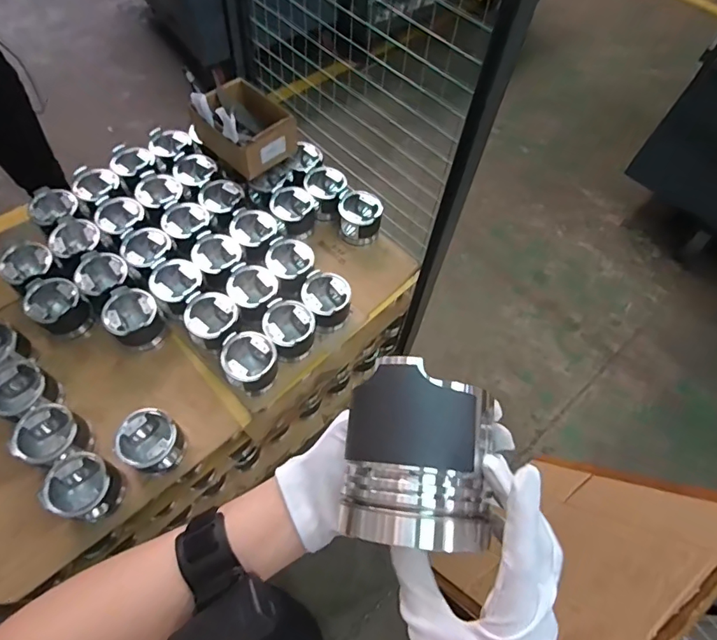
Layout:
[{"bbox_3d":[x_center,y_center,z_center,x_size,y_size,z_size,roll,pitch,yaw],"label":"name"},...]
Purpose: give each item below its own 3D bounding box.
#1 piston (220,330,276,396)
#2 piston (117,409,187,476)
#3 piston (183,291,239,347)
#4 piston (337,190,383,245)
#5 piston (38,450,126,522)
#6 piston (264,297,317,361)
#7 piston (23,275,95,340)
[{"bbox_3d":[-0.208,0.082,0.921,0.097,0.105,0.099,2,60,-3],"label":"piston"},{"bbox_3d":[-0.357,0.217,0.841,0.089,0.102,0.096,2,60,-3],"label":"piston"},{"bbox_3d":[-0.290,0.003,0.948,0.096,0.074,0.092,2,60,-3],"label":"piston"},{"bbox_3d":[0.004,-0.236,1.123,0.094,0.104,0.096,2,60,-3],"label":"piston"},{"bbox_3d":[-0.450,0.280,0.798,0.101,0.117,0.093,2,60,-3],"label":"piston"},{"bbox_3d":[-0.136,0.023,0.960,0.095,0.095,0.095,2,60,-3],"label":"piston"},{"bbox_3d":[-0.587,-0.022,0.945,0.106,0.095,0.095,38,65,16],"label":"piston"}]

